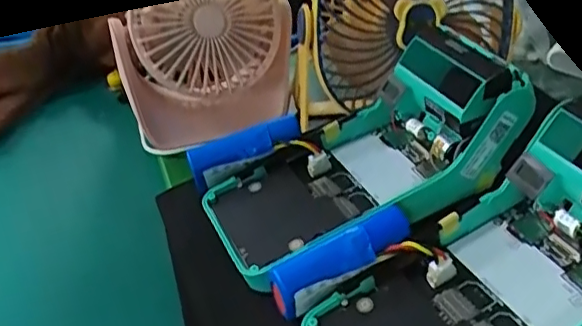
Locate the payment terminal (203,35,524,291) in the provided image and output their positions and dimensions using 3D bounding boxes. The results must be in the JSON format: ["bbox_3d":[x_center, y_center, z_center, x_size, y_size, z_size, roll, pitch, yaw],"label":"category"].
[{"bbox_3d":[0.039,-0.003,0.318,0.169,0.056,0.086,-29,48,-4],"label":"payment terminal"}]

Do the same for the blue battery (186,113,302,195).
[{"bbox_3d":[-0.026,-0.008,0.340,0.067,0.021,0.015,-23,46,-3],"label":"blue battery"}]

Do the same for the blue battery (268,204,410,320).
[{"bbox_3d":[0.024,0.042,0.271,0.073,0.023,0.018,-29,51,-15],"label":"blue battery"}]

